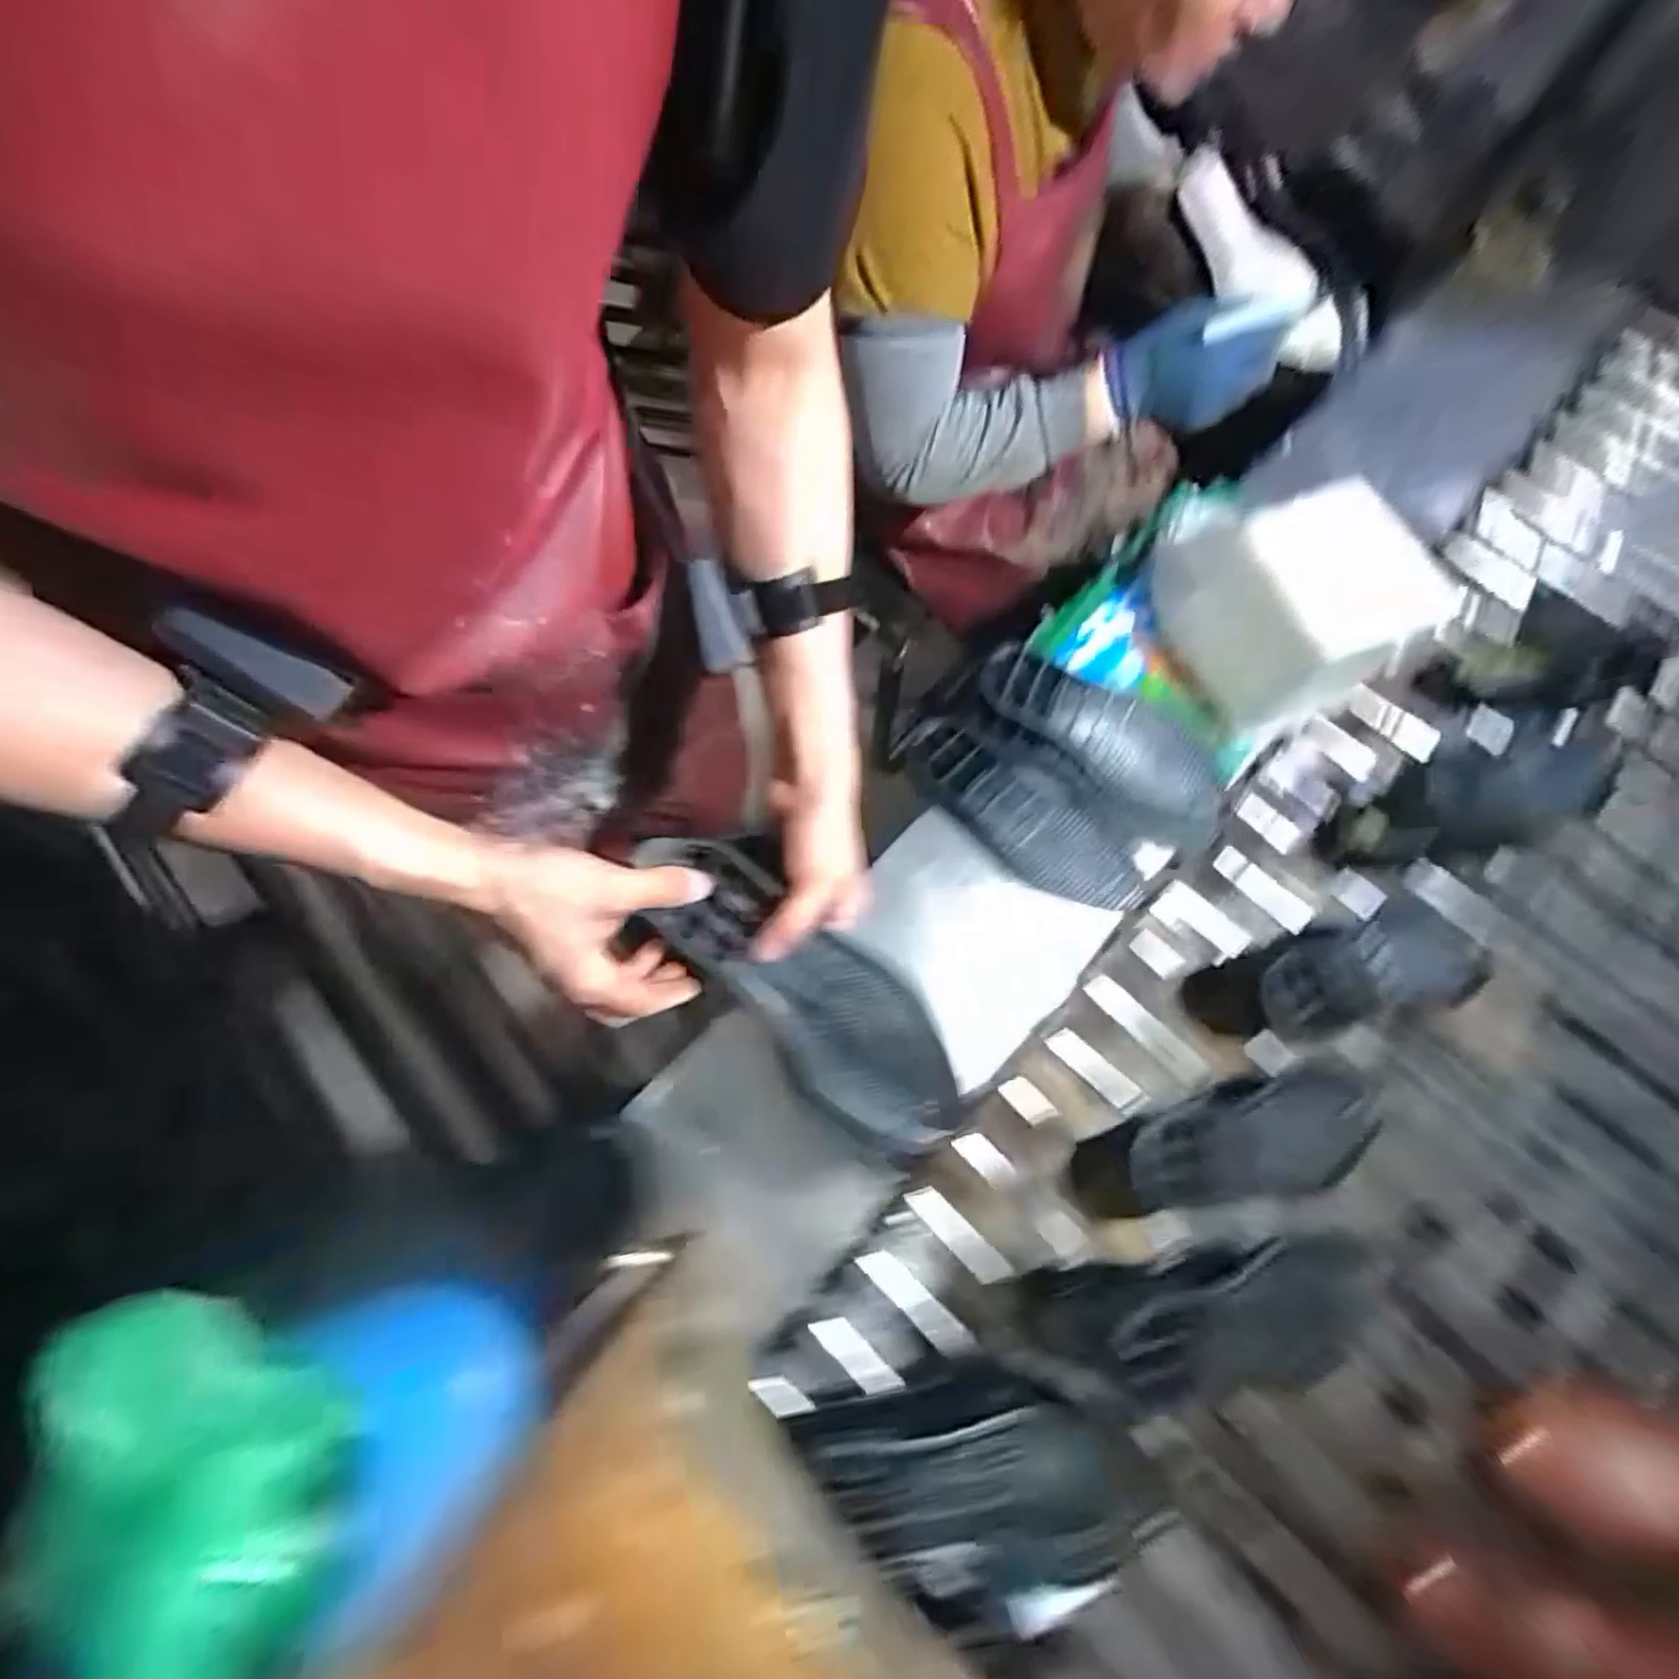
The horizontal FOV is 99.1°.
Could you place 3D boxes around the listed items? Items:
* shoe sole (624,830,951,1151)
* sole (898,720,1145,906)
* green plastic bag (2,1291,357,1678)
[{"bbox_3d":[-0.029,0.105,0.518,0.286,0.027,0.095,45,78,-2],"label":"shoe sole"},{"bbox_3d":[0.193,-0.026,0.752,0.122,0.043,0.286,-42,80,-11],"label":"sole"},{"bbox_3d":[-0.150,0.155,0.165,0.098,0.034,0.051,44,78,10],"label":"green plastic bag"}]

